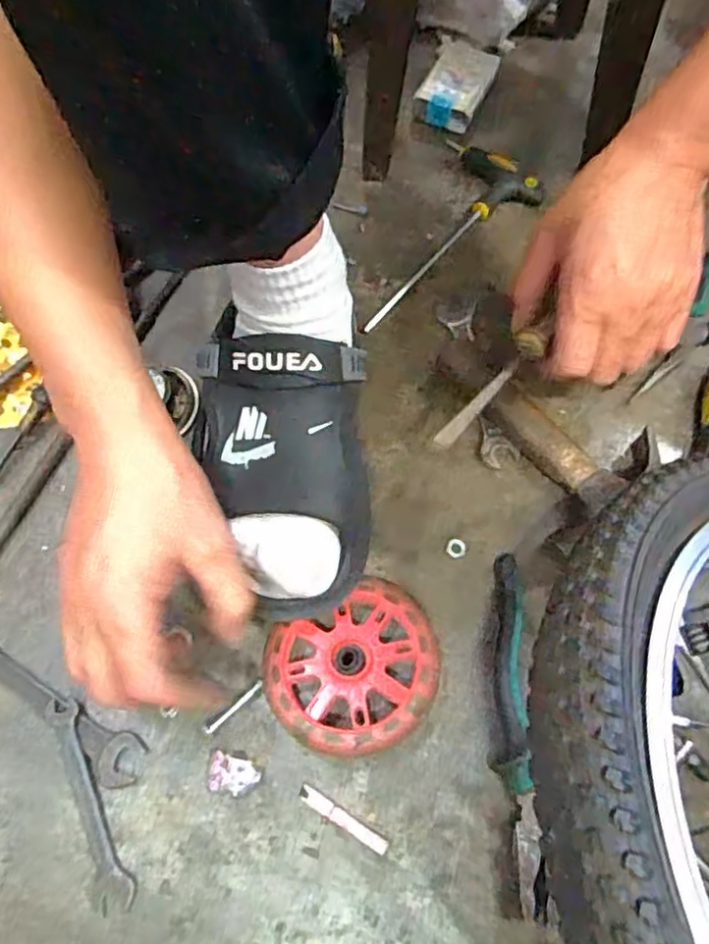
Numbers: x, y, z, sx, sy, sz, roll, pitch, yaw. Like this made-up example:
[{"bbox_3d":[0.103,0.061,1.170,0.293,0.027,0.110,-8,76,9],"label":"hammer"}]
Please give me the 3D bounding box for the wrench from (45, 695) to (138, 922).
[{"bbox_3d":[-0.152,0.185,0.365,0.018,0.005,0.116,-24,67,-10],"label":"wrench"}]

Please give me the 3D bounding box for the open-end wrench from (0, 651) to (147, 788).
[{"bbox_3d":[-0.189,0.140,0.390,0.143,0.005,0.028,30,69,14],"label":"open-end wrench"}]

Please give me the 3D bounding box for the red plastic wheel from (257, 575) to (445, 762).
[{"bbox_3d":[0.001,0.120,0.385,0.101,0.028,0.090,-27,67,-11],"label":"red plastic wheel"}]

